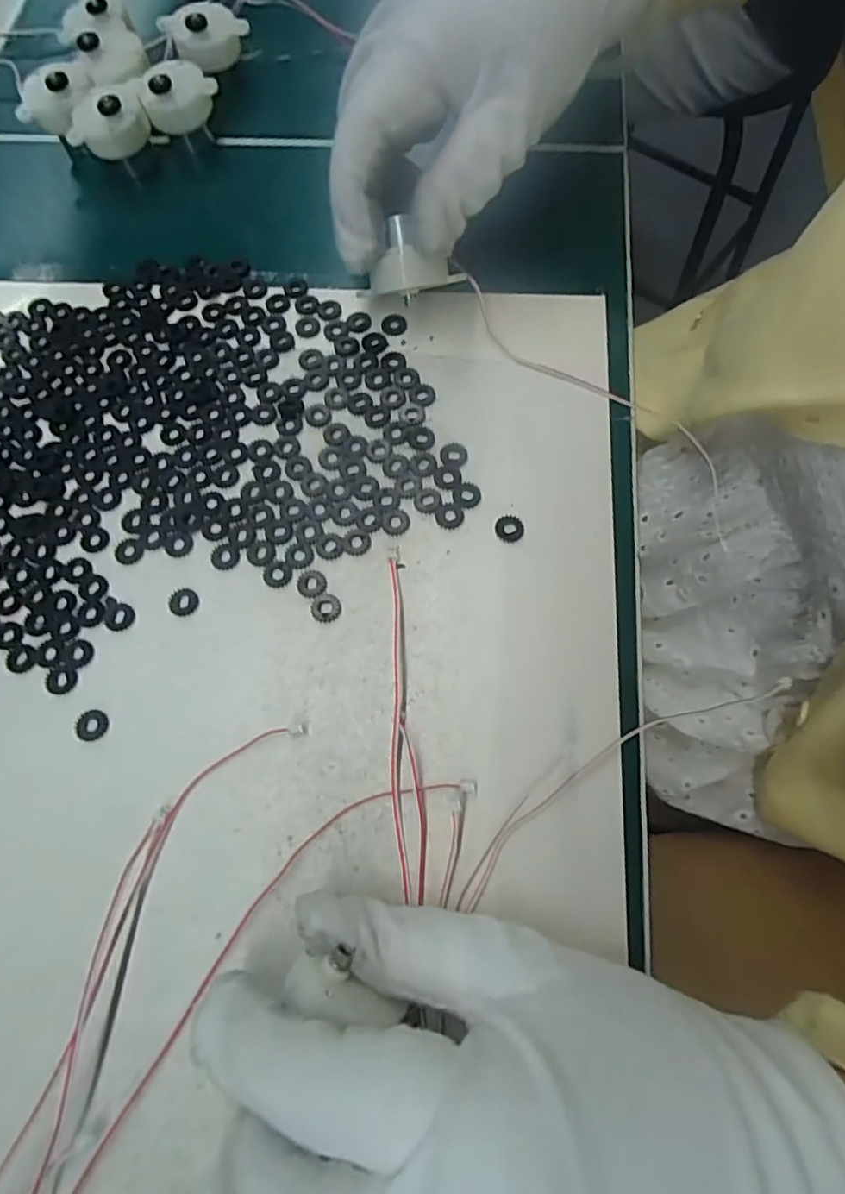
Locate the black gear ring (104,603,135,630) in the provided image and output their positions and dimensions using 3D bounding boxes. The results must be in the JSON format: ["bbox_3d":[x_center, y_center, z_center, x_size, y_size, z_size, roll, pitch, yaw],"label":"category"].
[{"bbox_3d":[-0.111,0.007,0.211,0.011,0.004,0.010,-1,71,2],"label":"black gear ring"}]

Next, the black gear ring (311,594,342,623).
[{"bbox_3d":[-0.035,0.004,0.209,0.011,0.004,0.011,-1,71,2],"label":"black gear ring"}]

